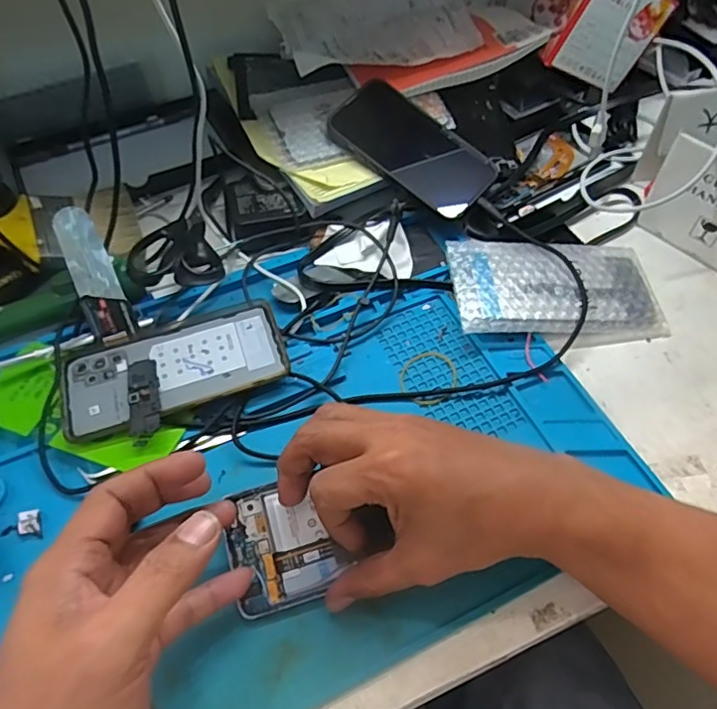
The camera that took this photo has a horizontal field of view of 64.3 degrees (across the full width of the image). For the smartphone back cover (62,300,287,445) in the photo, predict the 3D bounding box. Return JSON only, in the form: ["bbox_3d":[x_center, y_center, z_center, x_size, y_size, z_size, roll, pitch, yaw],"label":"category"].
[{"bbox_3d":[-0.135,0.009,0.423,0.159,0.013,0.078,-19,59,-12],"label":"smartphone back cover"}]

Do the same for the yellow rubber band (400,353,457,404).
[{"bbox_3d":[0.053,0.017,0.431,0.040,0.004,0.048,36,64,21],"label":"yellow rubber band"}]

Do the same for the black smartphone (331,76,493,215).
[{"bbox_3d":[0.048,-0.186,0.512,0.146,0.010,0.075,38,76,5],"label":"black smartphone"}]

